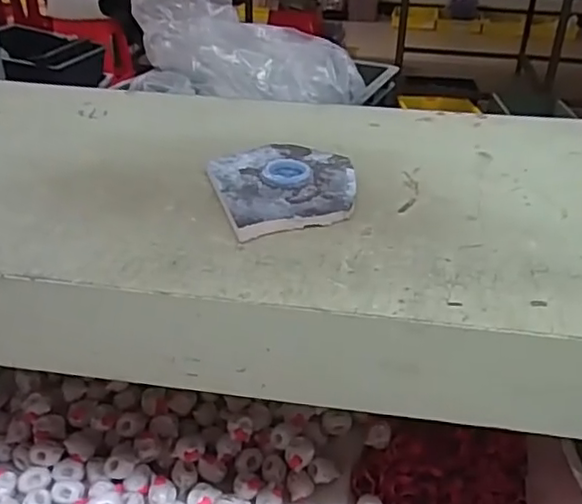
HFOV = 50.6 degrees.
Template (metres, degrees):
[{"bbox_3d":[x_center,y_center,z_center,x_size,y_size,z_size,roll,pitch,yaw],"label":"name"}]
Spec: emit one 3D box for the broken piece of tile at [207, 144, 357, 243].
[{"bbox_3d":[-0.002,-0.041,0.374,0.086,0.011,0.099,-8,33,-15],"label":"broken piece of tile"}]

